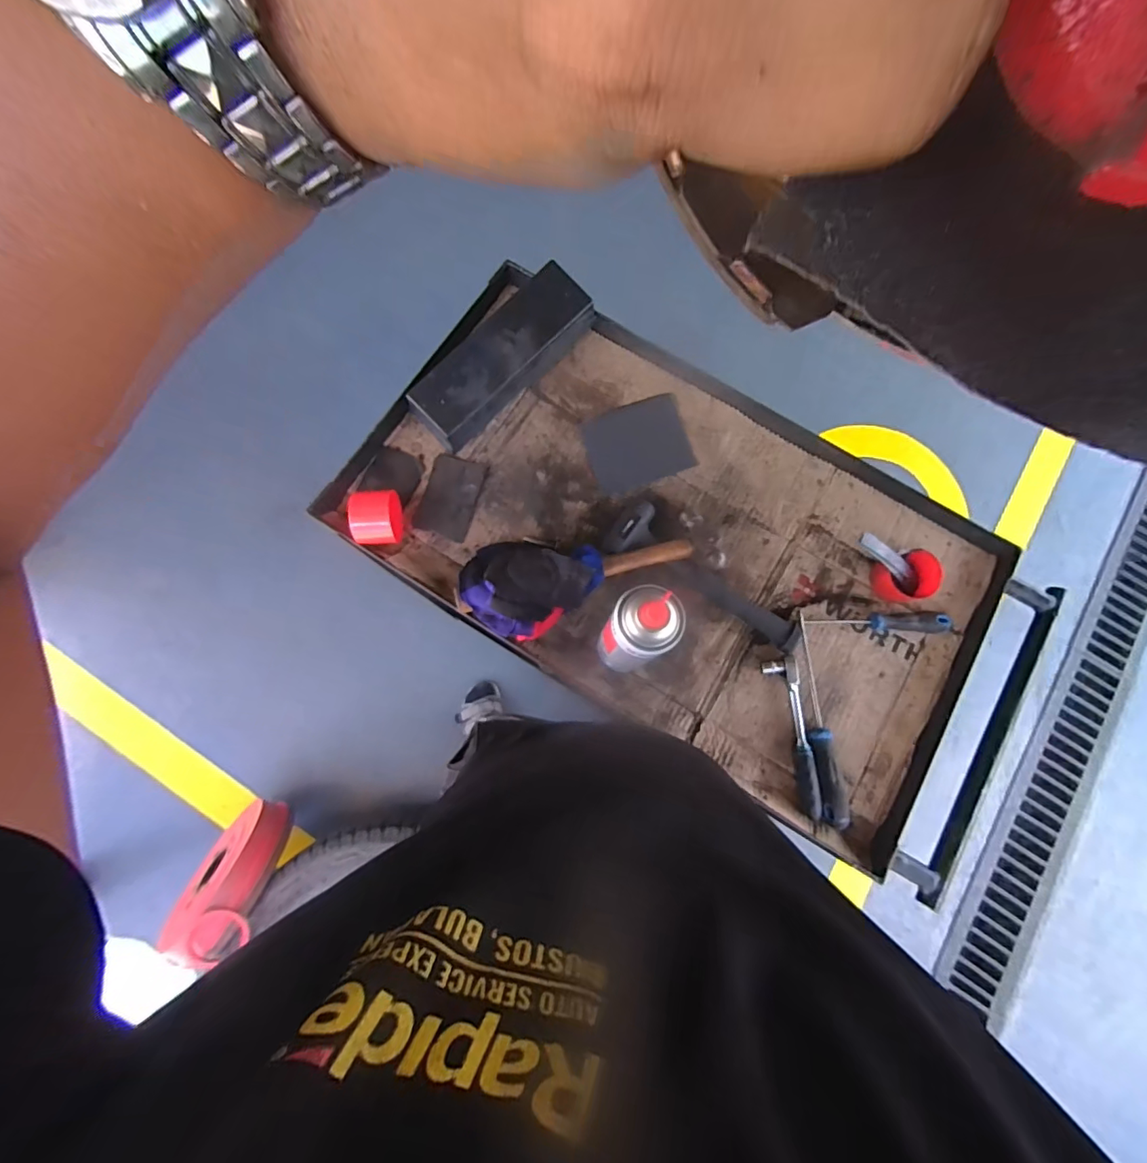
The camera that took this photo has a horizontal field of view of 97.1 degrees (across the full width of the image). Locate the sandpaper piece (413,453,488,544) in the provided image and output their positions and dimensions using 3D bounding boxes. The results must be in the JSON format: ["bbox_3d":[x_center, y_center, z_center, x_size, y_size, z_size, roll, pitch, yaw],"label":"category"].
[{"bbox_3d":[-0.165,-0.115,0.684,0.069,0.004,0.111,17,76,-8],"label":"sandpaper piece"}]

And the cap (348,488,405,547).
[{"bbox_3d":[-0.249,-0.088,0.647,0.063,0.070,0.081,-1,78,-2],"label":"cap"}]

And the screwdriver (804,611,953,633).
[{"bbox_3d":[0.394,0.052,0.655,0.170,0.020,0.025,-1,77,14],"label":"screwdriver"}]

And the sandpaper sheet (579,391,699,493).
[{"bbox_3d":[0.091,-0.194,0.716,0.141,0.006,0.119,-20,82,-2],"label":"sandpaper sheet"}]

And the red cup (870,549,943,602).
[{"bbox_3d":[0.429,-0.006,0.654,0.060,0.052,0.057,0,78,0],"label":"red cup"}]

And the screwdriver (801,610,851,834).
[{"bbox_3d":[0.300,0.167,0.627,0.034,0.028,0.250,-5,78,-1],"label":"screwdriver"}]

